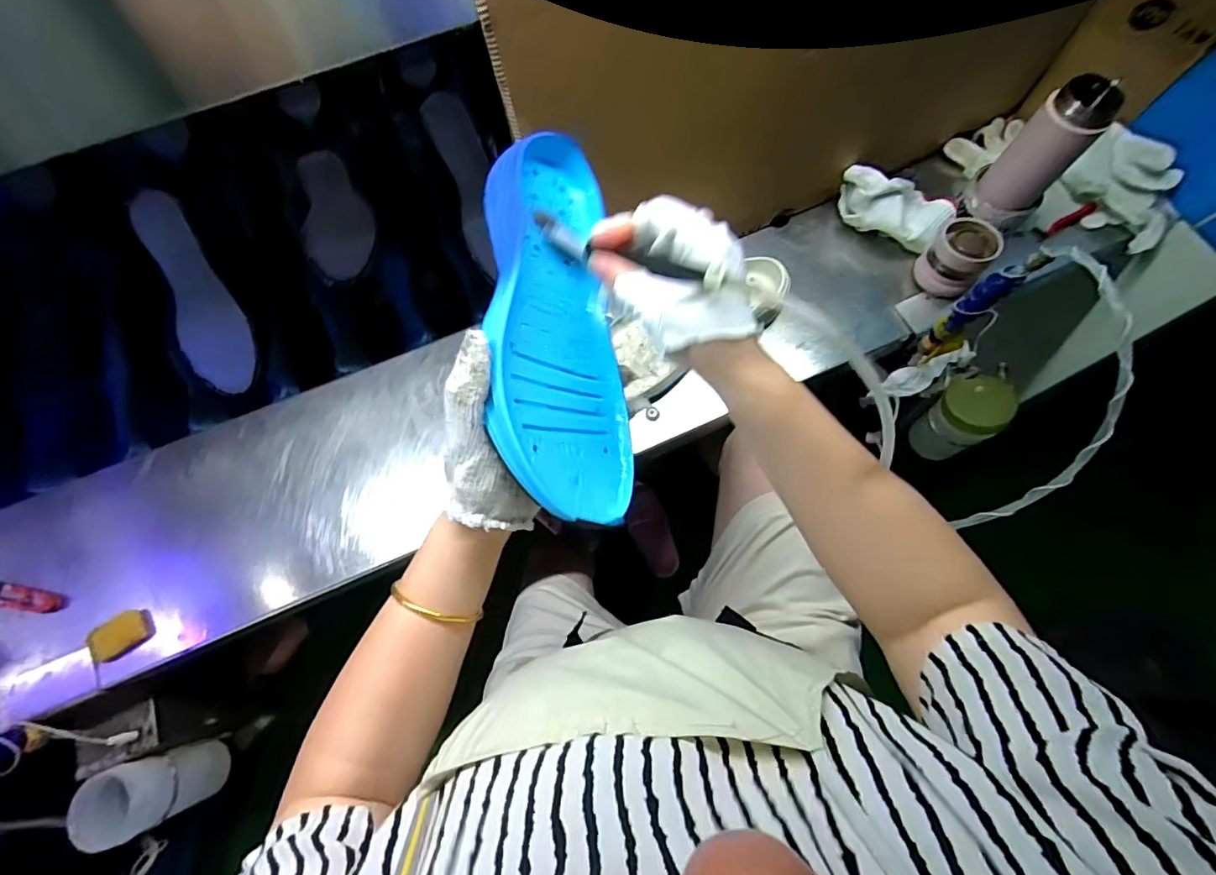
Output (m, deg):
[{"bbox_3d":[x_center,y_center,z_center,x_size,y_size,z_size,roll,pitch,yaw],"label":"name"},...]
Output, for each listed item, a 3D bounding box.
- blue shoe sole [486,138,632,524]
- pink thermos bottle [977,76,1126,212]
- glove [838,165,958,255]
[{"bbox_3d":[-0.037,-0.079,0.351,0.097,0.045,0.271,7,69,-38],"label":"blue shoe sole"},{"bbox_3d":[0.471,-0.312,0.561,0.063,0.121,0.060,0,70,1],"label":"pink thermos bottle"},{"bbox_3d":[0.353,-0.287,0.645,0.137,0.067,0.091,18,70,-7],"label":"glove"}]

